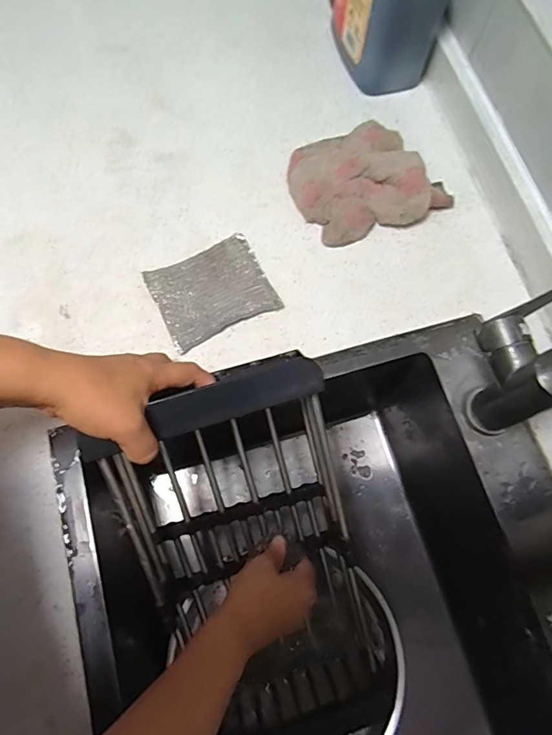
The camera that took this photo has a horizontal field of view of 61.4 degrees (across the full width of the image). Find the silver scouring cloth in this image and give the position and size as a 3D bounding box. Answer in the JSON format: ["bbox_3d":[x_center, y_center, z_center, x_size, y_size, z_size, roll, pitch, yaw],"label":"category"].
[{"bbox_3d":[-0.063,-0.076,0.460,0.110,0.013,0.084,-26,75,-9],"label":"silver scouring cloth"}]

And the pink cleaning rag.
[{"bbox_3d":[0.093,-0.204,0.496,0.151,0.036,0.130,-24,75,-8],"label":"pink cleaning rag"}]

